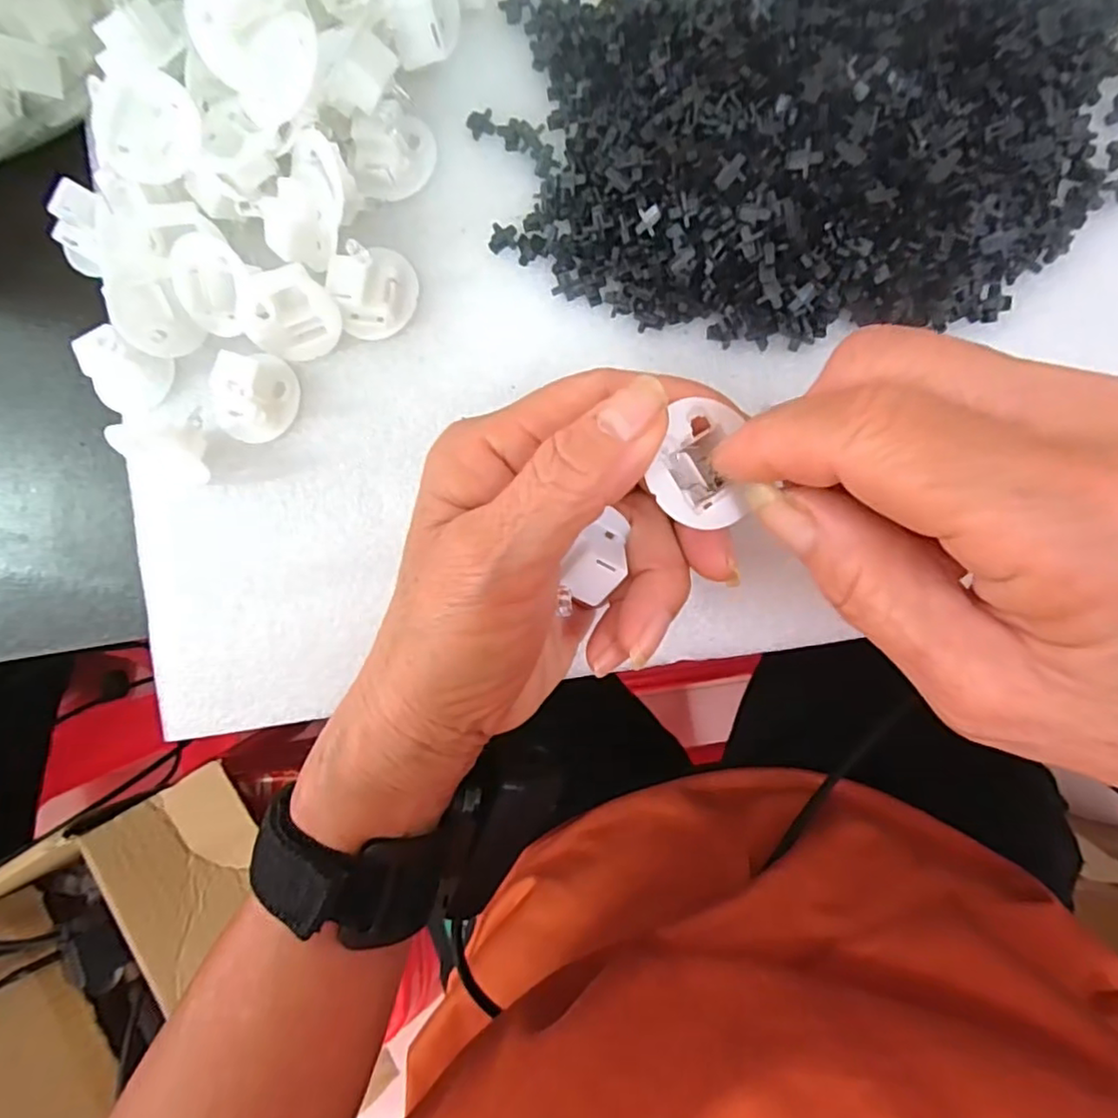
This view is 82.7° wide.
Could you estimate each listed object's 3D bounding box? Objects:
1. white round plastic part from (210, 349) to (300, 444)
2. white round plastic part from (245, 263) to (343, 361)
[{"bbox_3d":[-0.110,-0.058,0.226,0.025,0.021,0.031,24,91,8],"label":"white round plastic part"},{"bbox_3d":[-0.094,-0.086,0.225,0.030,0.008,0.030,-41,119,17],"label":"white round plastic part"}]

